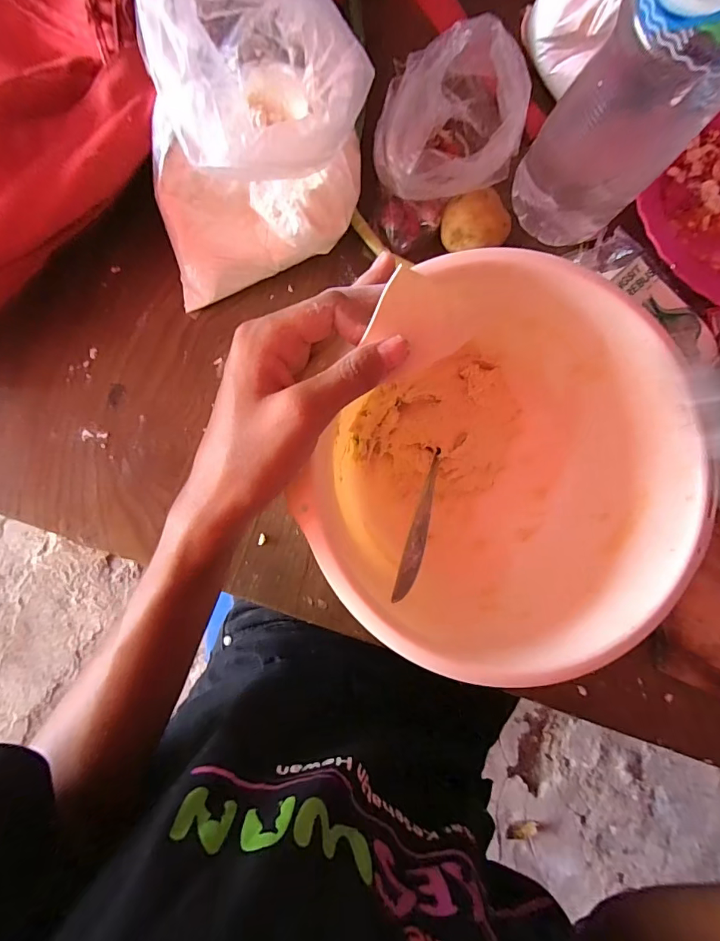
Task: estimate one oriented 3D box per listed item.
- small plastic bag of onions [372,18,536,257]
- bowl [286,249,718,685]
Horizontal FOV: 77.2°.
[{"bbox_3d":[0.061,-0.230,0.318,0.112,0.078,0.086,-31,90,-9],"label":"small plastic bag of onions"},{"bbox_3d":[0.091,-0.003,0.305,0.222,0.098,0.230,1,86,-7],"label":"bowl"}]

